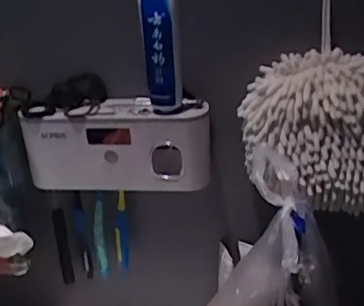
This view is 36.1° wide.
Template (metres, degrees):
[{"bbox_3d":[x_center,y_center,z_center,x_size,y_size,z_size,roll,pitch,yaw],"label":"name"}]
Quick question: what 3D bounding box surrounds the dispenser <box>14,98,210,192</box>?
[{"bbox_3d":[-0.075,-0.006,0.646,0.216,0.099,0.048,-1,23,9],"label":"dispenser"}]

